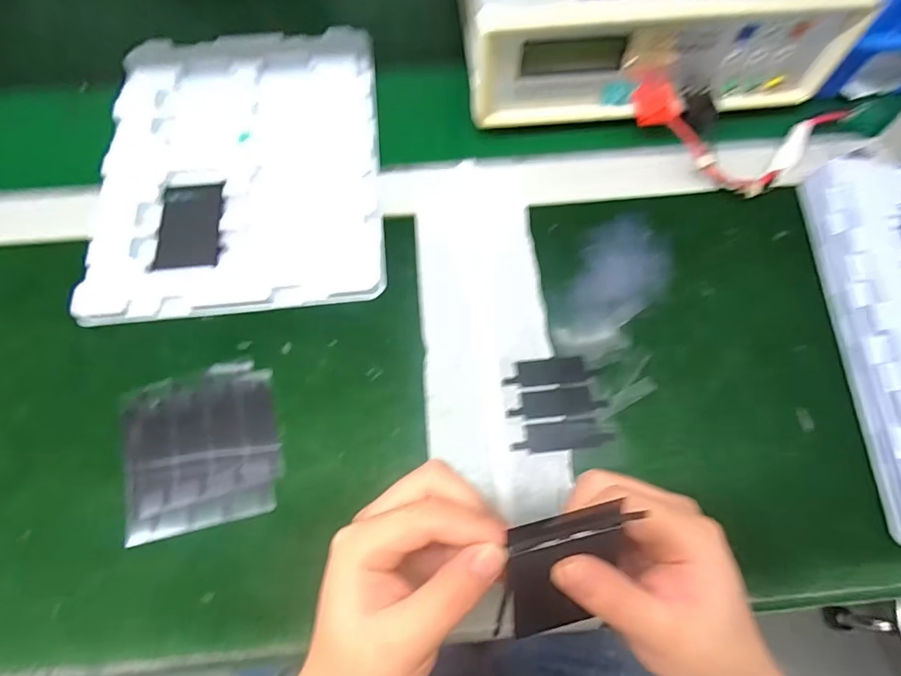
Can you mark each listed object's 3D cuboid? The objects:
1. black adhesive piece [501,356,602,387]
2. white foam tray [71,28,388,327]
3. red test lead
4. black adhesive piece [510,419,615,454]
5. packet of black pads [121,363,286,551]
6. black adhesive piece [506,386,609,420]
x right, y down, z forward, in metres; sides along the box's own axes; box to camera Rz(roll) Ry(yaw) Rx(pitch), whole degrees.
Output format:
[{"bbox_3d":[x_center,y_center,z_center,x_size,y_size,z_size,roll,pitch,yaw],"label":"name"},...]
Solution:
[{"bbox_3d":[0.071,0.023,0.340,0.065,0.004,0.019,-4,67,-2],"label":"black adhesive piece"},{"bbox_3d":[-0.173,-0.149,0.405,0.222,0.018,0.273,-5,67,-2],"label":"white foam tray"},{"bbox_3d":[0.244,-0.161,0.394,0.191,0.036,0.090,4,67,2],"label":"red test lead"},{"bbox_3d":[0.074,0.066,0.324,0.066,0.004,0.019,-5,67,-2],"label":"black adhesive piece"},{"bbox_3d":[-0.164,0.071,0.320,0.099,0.006,0.103,-13,68,-7],"label":"packet of black pads"},{"bbox_3d":[0.073,0.044,0.333,0.066,0.004,0.020,-5,67,-2],"label":"black adhesive piece"}]

